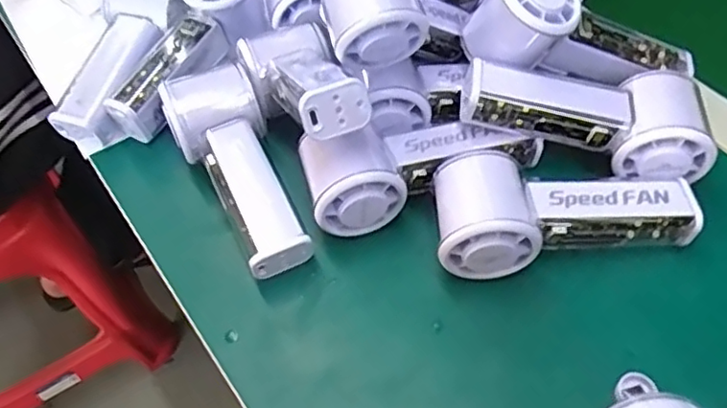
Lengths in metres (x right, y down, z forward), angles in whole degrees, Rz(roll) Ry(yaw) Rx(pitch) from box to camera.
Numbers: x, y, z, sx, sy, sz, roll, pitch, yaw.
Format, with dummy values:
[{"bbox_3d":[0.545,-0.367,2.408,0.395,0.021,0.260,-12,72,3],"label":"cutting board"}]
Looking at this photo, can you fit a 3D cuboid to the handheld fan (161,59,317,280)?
[{"bbox_3d":[-0.085,-0.019,0.403,0.062,0.062,0.141,-19,56,-10],"label":"handheld fan"}]

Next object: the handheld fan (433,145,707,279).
[{"bbox_3d":[0.119,0.007,0.366,0.153,0.062,0.059,-1,55,2],"label":"handheld fan"}]

